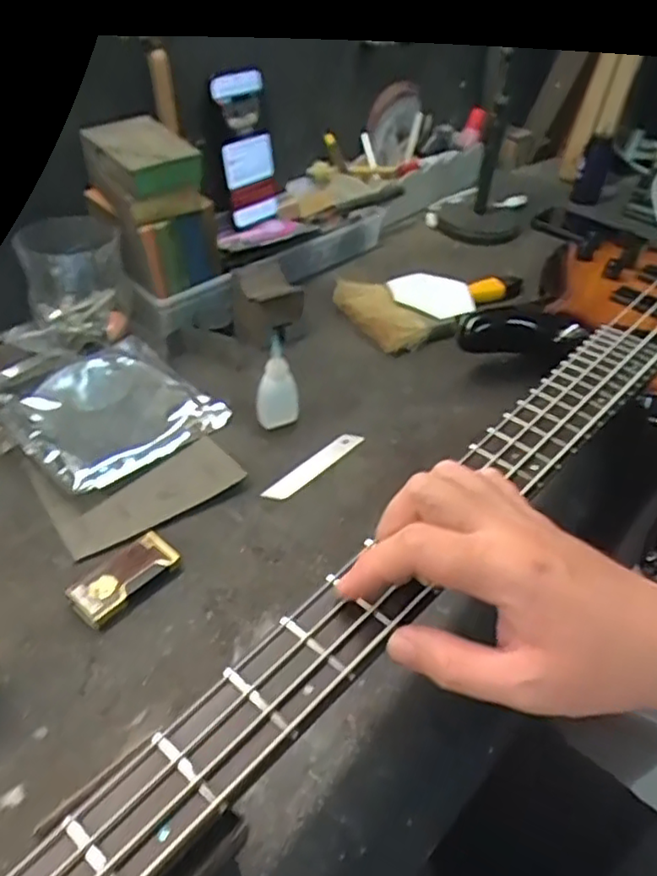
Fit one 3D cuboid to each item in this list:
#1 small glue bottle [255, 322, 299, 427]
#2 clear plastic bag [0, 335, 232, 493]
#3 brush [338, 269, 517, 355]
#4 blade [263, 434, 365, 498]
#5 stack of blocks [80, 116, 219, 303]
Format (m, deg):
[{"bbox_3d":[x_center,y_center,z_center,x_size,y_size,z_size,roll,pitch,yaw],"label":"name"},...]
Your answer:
[{"bbox_3d":[-0.043,-0.048,0.558,0.028,0.091,0.025,-28,53,-31],"label":"small glue bottle"},{"bbox_3d":[-0.205,-0.035,0.573,0.189,0.020,0.152,33,50,26],"label":"clear plastic bag"},{"bbox_3d":[0.129,-0.158,0.732,0.226,0.025,0.118,-22,50,-26],"label":"brush"},{"bbox_3d":[-0.010,0.023,0.545,0.020,0.004,0.105,28,46,31],"label":"blade"},{"bbox_3d":[-0.167,-0.210,0.644,0.093,0.162,0.088,-25,48,-28],"label":"stack of blocks"}]

